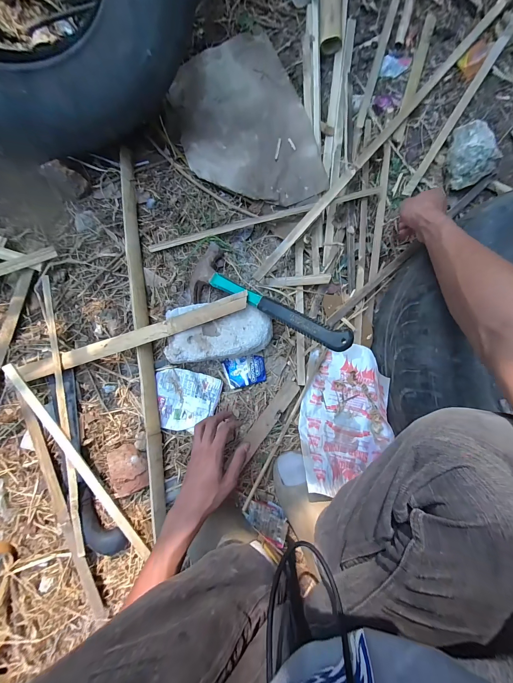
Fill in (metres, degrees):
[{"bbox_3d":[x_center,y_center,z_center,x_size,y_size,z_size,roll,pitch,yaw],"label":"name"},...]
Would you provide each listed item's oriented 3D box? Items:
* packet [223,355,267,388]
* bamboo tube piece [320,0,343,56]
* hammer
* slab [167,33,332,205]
[{"bbox_3d":[-0.023,0.062,0.554,0.083,0.013,0.060,-10,90,-4],"label":"packet"},{"bbox_3d":[0.154,-0.668,0.541,0.048,0.033,0.116,-4,103,-2],"label":"bamboo tube piece"},{"bbox_3d":[0.006,-0.070,0.476,0.337,0.025,0.107,32,87,24],"label":"hammer"},{"bbox_3d":[-0.026,-0.461,0.569,0.260,0.030,0.366,-19,90,-4],"label":"slab"}]

